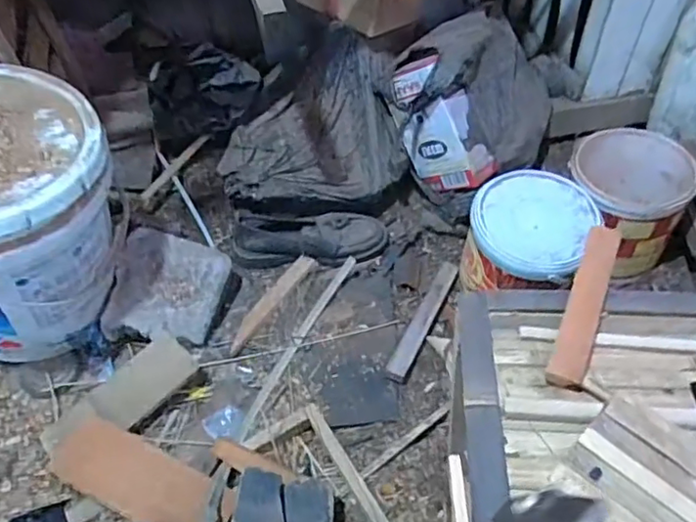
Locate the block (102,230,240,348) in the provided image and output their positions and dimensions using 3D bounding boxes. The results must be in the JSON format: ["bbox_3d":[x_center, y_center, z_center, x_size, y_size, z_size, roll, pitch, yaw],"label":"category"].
[{"bbox_3d":[-0.285,0.054,0.983,0.183,0.090,0.174,17,73,-7],"label":"block"}]

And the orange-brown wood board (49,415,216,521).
[{"bbox_3d":[-0.273,0.275,0.761,0.212,0.017,0.087,22,67,11],"label":"orange-brown wood board"}]

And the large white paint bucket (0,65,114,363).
[{"bbox_3d":[-0.453,-0.045,0.836,0.277,0.354,0.286,-2,48,2],"label":"large white paint bucket"}]

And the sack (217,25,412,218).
[{"bbox_3d":[-0.071,-0.231,1.126,0.330,0.254,0.277,-8,48,-3],"label":"sack"}]

